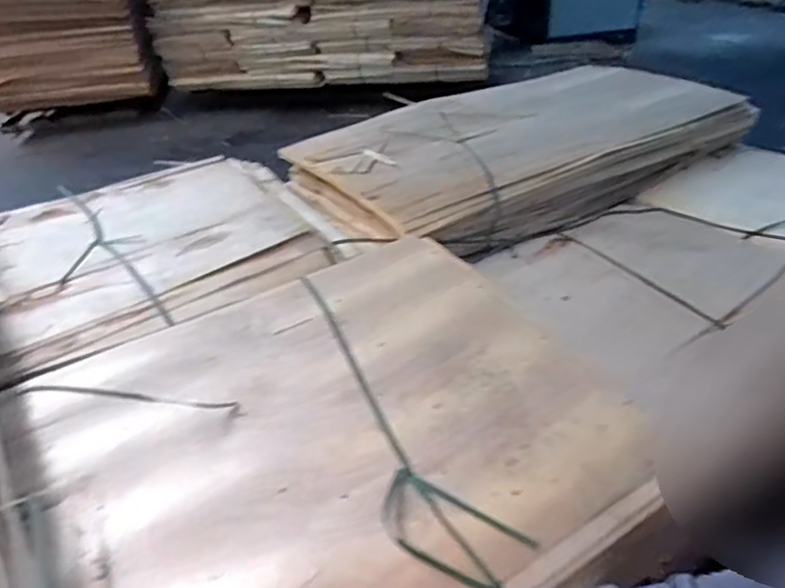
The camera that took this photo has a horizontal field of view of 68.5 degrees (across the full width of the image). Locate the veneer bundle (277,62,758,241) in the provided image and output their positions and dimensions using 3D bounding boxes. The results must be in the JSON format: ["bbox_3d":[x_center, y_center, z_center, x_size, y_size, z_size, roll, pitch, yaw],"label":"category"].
[{"bbox_3d":[0.410,-0.458,1.730,1.395,0.187,0.729,-26,39,-28],"label":"veneer bundle"}]

